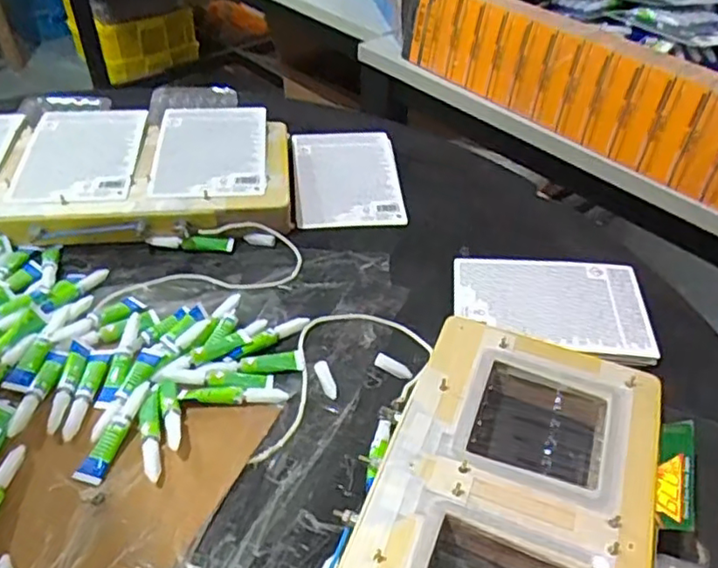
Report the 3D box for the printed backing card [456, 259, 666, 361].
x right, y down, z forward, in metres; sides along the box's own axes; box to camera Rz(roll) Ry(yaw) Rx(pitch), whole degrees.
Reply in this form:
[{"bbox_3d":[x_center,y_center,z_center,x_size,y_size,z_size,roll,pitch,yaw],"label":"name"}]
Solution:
[{"bbox_3d":[0.174,0.016,0.577,0.169,0.008,0.110,5,44,7],"label":"printed backing card"}]

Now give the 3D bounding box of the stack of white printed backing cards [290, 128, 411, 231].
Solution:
[{"bbox_3d":[-0.014,-0.125,0.714,0.116,0.015,0.159,-1,44,-8],"label":"stack of white printed backing cards"}]

